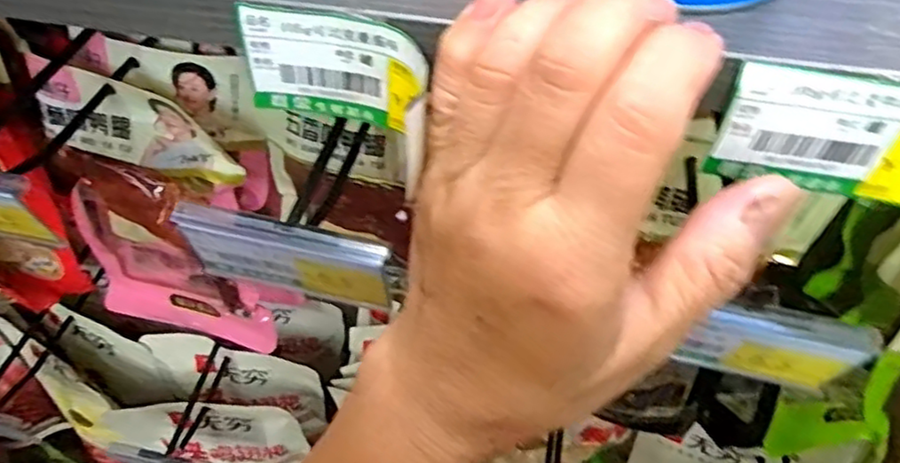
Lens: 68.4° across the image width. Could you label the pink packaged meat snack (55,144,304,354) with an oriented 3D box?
[{"bbox_3d":[-0.204,0.011,0.491,0.164,0.177,0.052,12,49,12],"label":"pink packaged meat snack"}]

